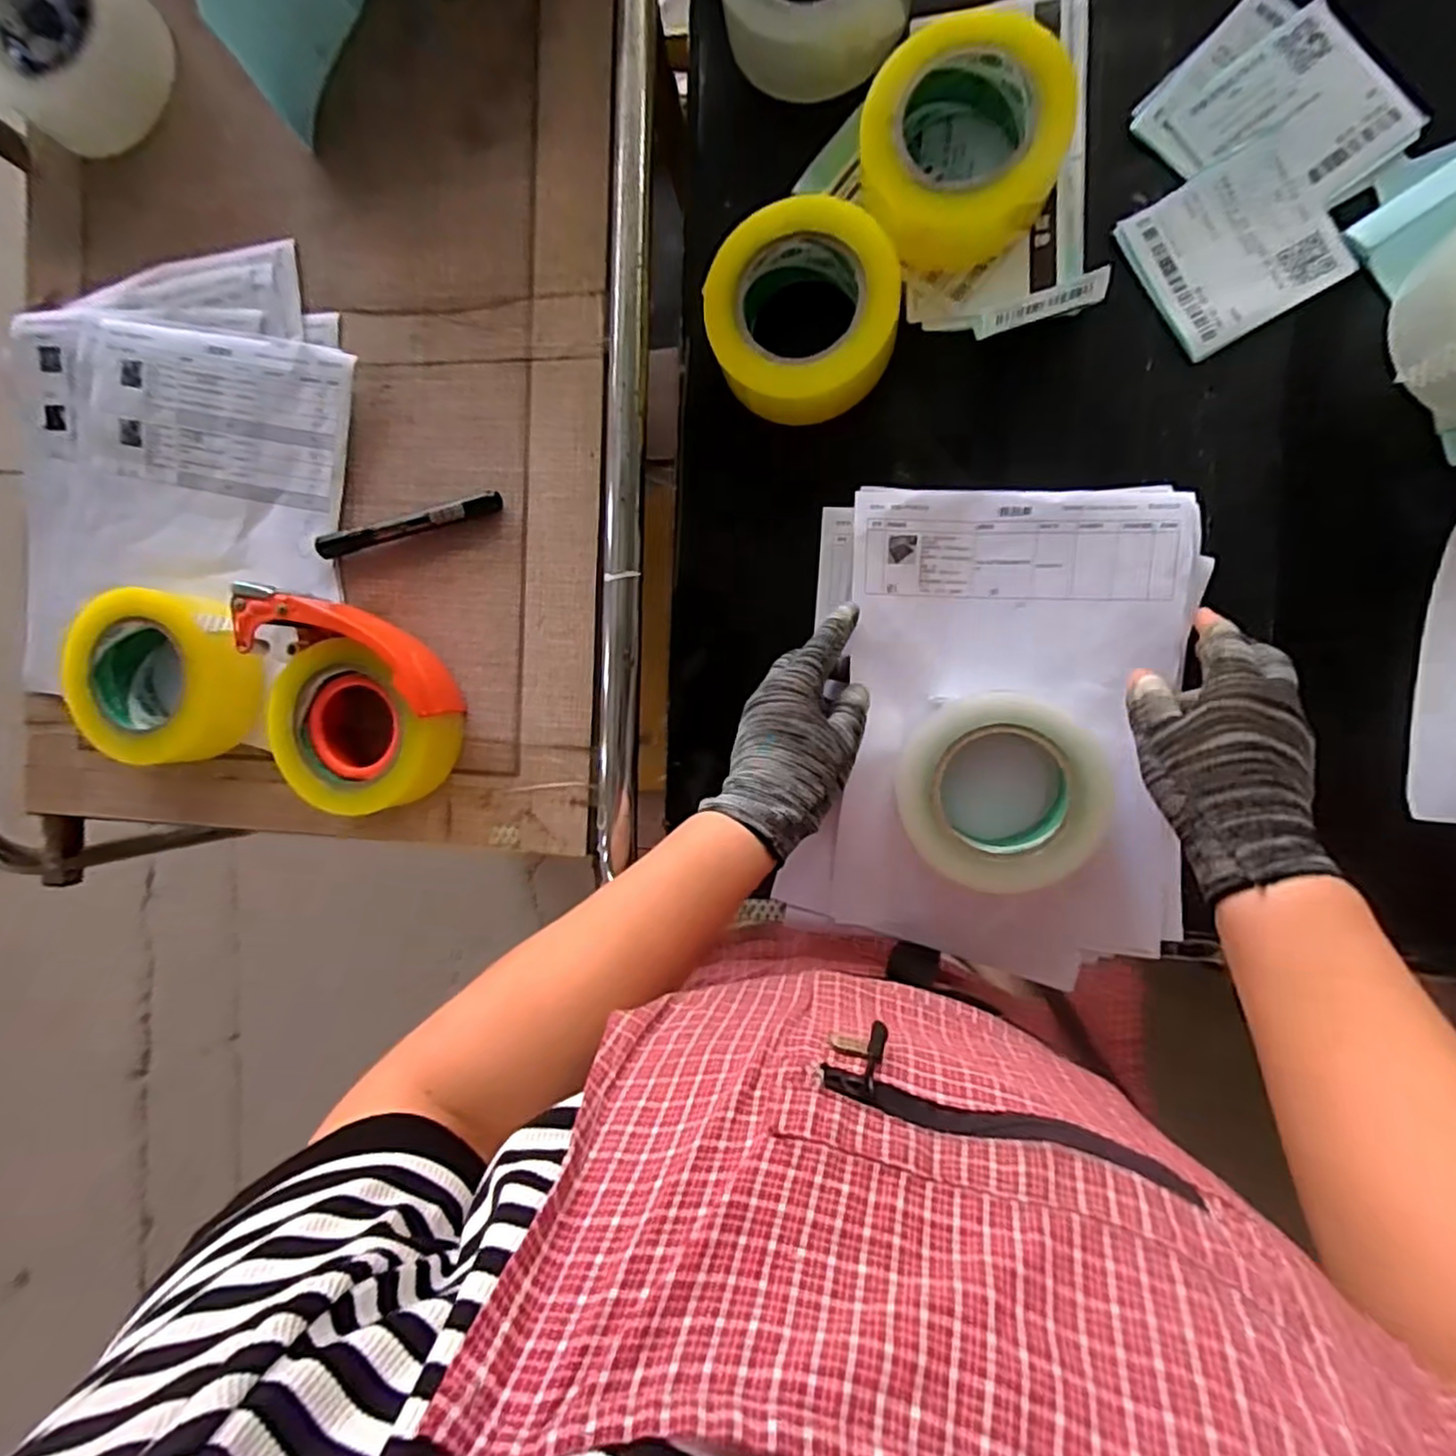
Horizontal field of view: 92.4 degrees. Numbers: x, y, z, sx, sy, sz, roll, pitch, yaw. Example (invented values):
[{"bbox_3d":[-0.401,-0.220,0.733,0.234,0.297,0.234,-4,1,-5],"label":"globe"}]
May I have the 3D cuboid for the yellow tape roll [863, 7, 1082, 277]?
[{"bbox_3d":[0.145,-0.365,0.438,0.113,0.057,0.115,0,89,10],"label":"yellow tape roll"}]

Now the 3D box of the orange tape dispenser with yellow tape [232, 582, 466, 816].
[{"bbox_3d":[-0.262,-0.015,0.475,0.147,0.069,0.126,25,93,9],"label":"orange tape dispenser with yellow tape"}]

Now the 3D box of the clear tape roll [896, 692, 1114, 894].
[{"bbox_3d":[0.171,0.040,0.444,0.117,0.043,0.122,0,89,10],"label":"clear tape roll"}]

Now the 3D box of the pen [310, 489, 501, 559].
[{"bbox_3d":[-0.224,-0.144,0.491,0.137,0.015,0.016,-12,87,9],"label":"pen"}]

